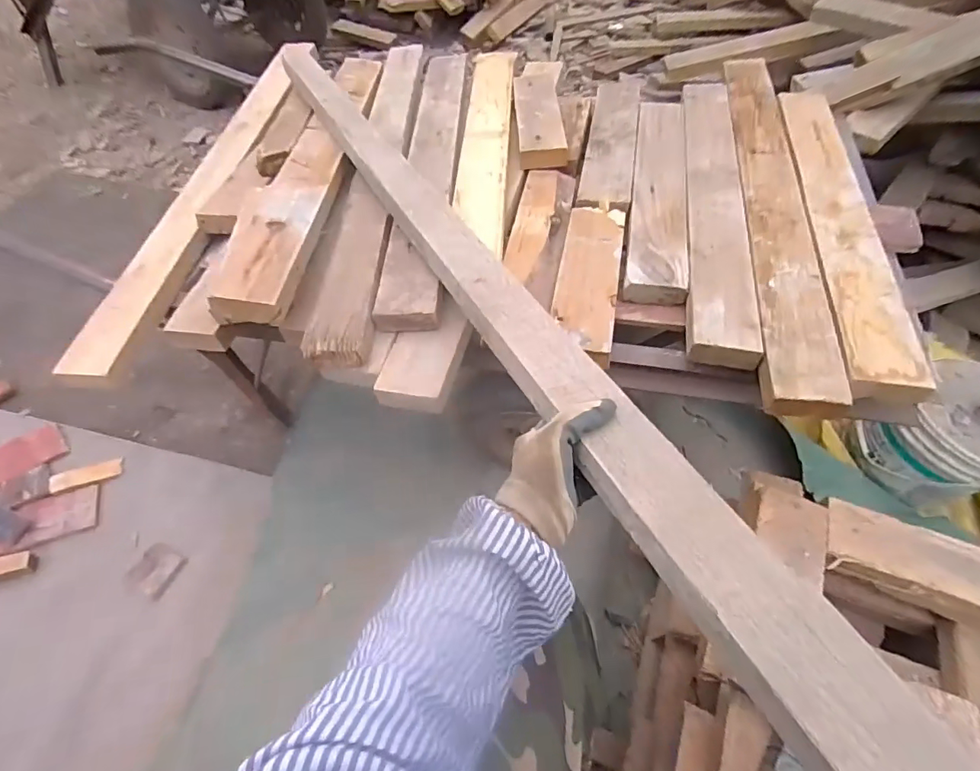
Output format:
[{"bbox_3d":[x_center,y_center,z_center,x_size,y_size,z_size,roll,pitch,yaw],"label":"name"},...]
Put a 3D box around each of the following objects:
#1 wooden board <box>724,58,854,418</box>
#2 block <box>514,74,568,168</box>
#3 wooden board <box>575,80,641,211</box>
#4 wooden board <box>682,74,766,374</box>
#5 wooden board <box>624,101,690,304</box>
[{"bbox_3d":[0.460,-0.333,0.812,0.095,0.027,0.880,10,57,4],"label":"wooden board"},{"bbox_3d":[0.094,-0.528,0.962,0.086,0.034,0.298,0,57,-3],"label":"block"},{"bbox_3d":[0.235,-0.482,0.953,0.086,0.032,0.482,12,58,5],"label":"wooden board"},{"bbox_3d":[0.371,-0.333,0.831,0.089,0.038,0.726,11,58,4],"label":"wooden board"},{"bbox_3d":[0.291,-0.351,0.858,0.086,0.030,0.534,11,58,4],"label":"wooden board"}]

